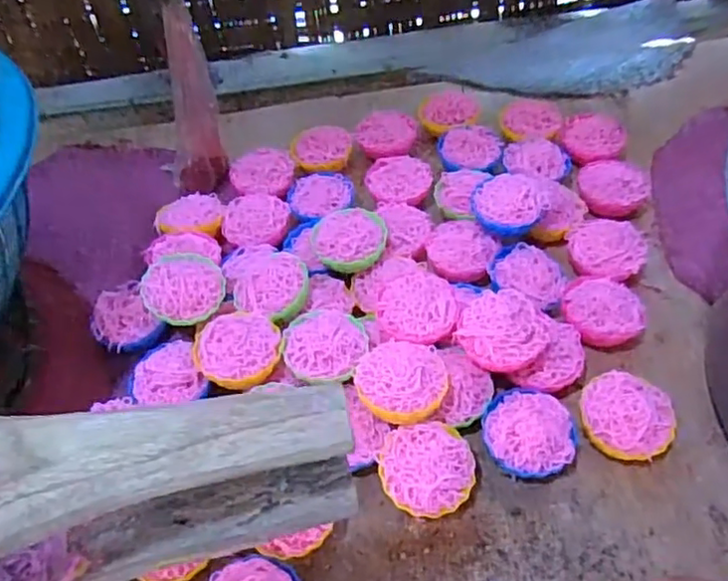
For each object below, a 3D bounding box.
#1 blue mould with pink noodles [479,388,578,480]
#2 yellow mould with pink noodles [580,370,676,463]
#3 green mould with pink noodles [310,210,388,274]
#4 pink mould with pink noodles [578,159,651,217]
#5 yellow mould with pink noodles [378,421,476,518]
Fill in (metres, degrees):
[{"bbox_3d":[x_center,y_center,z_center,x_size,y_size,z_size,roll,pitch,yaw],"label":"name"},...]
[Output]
[{"bbox_3d":[0.112,0.100,0.431,0.059,0.034,0.061,-2,52,3],"label":"blue mould with pink noodles"},{"bbox_3d":[0.180,0.089,0.434,0.058,0.034,0.060,-2,52,3],"label":"yellow mould with pink noodles"},{"bbox_3d":[-0.012,-0.041,0.522,0.061,0.035,0.059,-2,52,3],"label":"green mould with pink noodles"},{"bbox_3d":[0.224,-0.092,0.563,0.059,0.027,0.051,29,59,25],"label":"pink mould with pink noodles"},{"bbox_3d":[0.043,0.122,0.420,0.060,0.036,0.057,-2,52,3],"label":"yellow mould with pink noodles"}]

